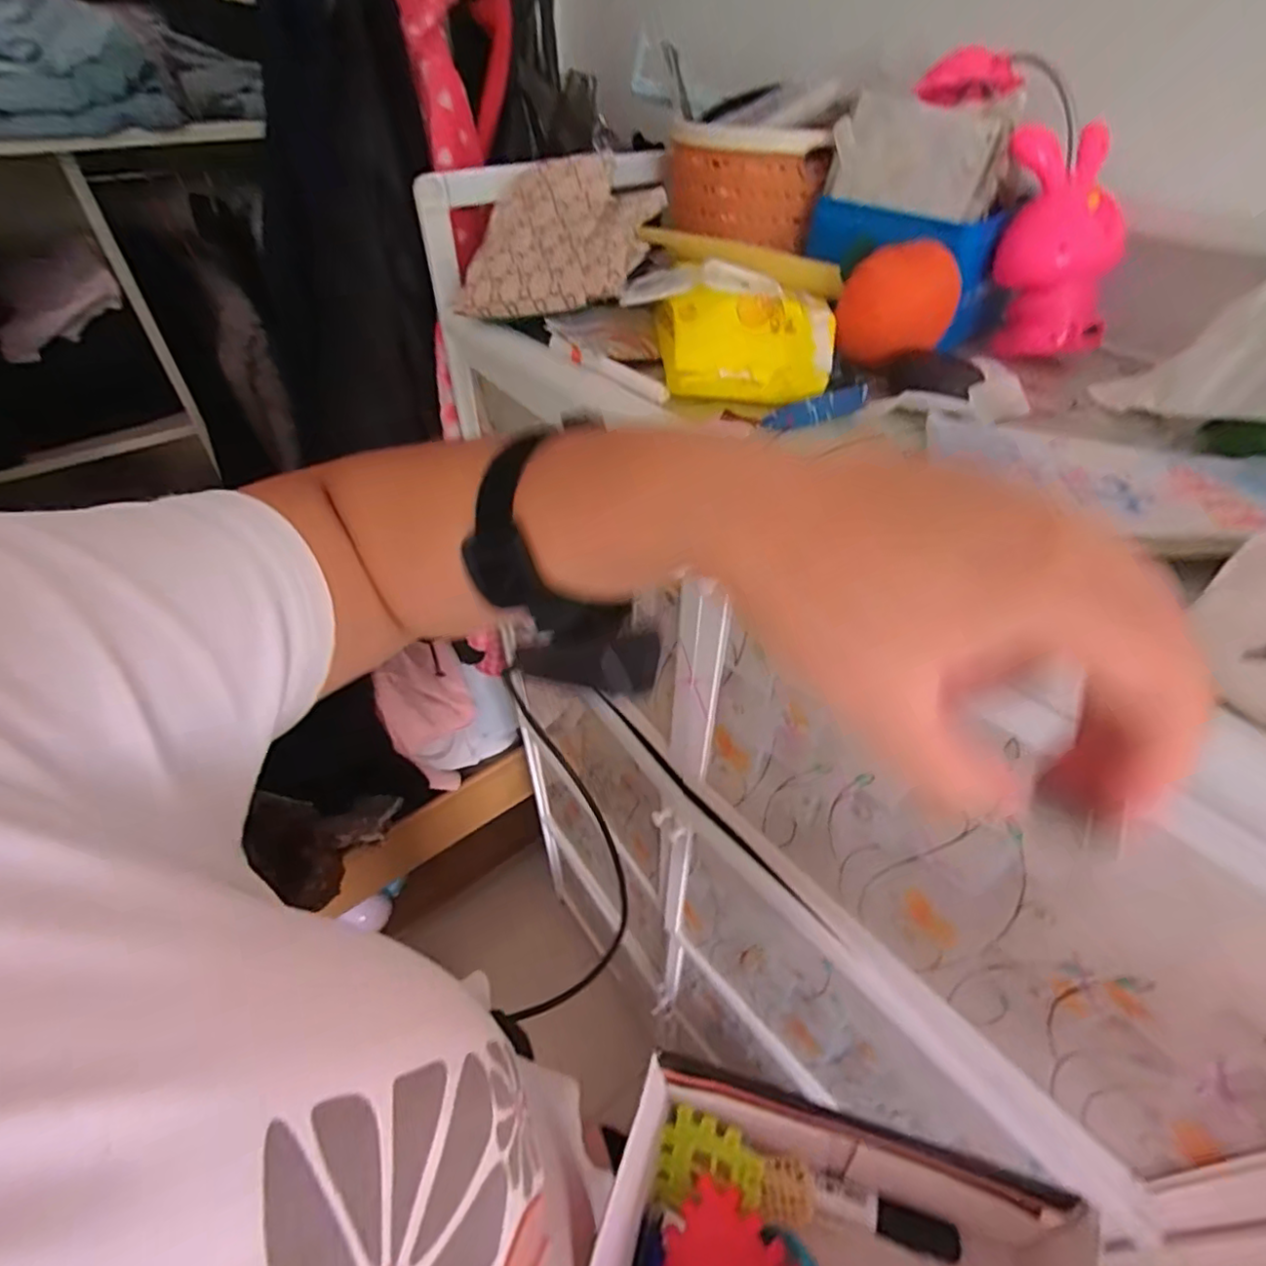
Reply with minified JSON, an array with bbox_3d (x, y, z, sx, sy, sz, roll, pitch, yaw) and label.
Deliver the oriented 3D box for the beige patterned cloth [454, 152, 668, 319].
[{"bbox_3d":[-0.061,-0.303,0.481,0.154,0.027,0.122,7,84,24],"label":"beige patterned cloth"}]

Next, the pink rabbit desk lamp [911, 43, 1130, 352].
[{"bbox_3d":[0.283,-0.314,0.449,0.085,0.077,0.230,-16,87,-16],"label":"pink rabbit desk lamp"}]

